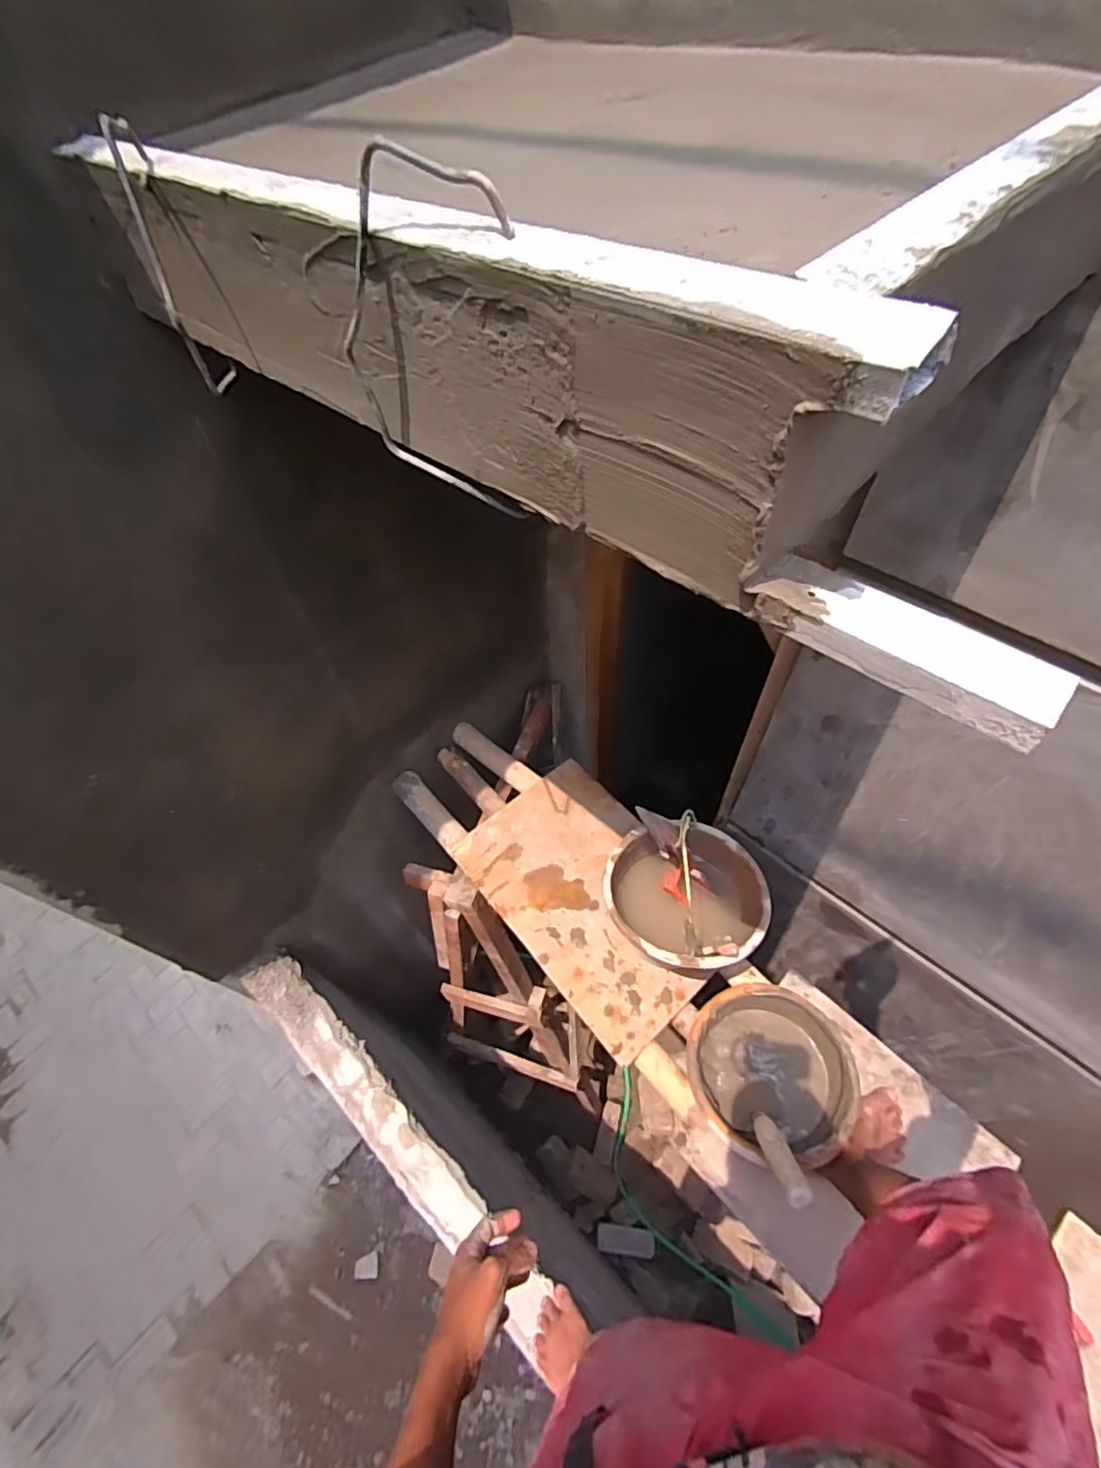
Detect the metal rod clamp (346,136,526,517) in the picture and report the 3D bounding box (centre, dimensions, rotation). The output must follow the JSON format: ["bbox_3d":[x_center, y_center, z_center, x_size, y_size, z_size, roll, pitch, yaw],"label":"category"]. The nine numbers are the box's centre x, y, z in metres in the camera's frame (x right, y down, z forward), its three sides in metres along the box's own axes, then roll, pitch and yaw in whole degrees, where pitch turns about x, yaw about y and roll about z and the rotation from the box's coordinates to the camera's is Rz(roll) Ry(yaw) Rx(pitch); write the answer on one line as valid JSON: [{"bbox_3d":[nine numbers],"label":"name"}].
[{"bbox_3d":[-0.074,-0.225,0.346,0.131,0.175,0.014,24,60,19],"label":"metal rod clamp"}]

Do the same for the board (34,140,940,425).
[{"bbox_3d":[-0.123,-0.303,0.333,0.677,0.020,0.038,36,64,25],"label":"board"}]

